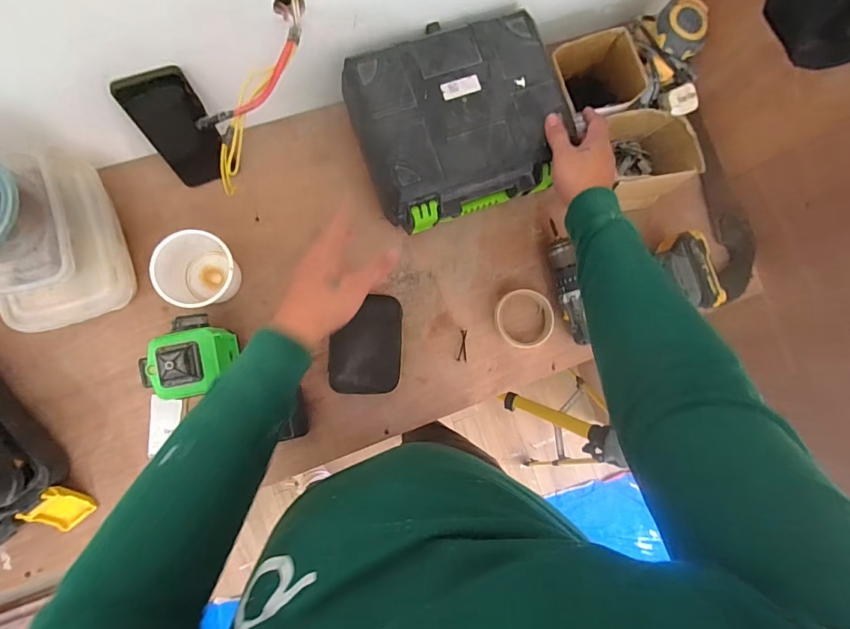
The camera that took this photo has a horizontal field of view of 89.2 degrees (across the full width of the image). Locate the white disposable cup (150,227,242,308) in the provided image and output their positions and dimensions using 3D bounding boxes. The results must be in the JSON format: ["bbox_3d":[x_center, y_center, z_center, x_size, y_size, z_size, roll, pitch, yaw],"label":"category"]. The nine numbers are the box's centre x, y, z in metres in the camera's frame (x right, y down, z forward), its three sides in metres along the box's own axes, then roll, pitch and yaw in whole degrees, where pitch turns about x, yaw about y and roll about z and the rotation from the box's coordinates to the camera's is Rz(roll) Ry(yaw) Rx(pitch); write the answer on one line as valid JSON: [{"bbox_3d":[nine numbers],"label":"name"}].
[{"bbox_3d":[-0.297,-0.056,0.573,0.091,0.085,0.093,0,86,-7],"label":"white disposable cup"}]

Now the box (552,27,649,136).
[{"bbox_3d":[0.231,-0.325,0.642,0.135,0.114,0.117,-21,89,-8],"label":"box"}]

